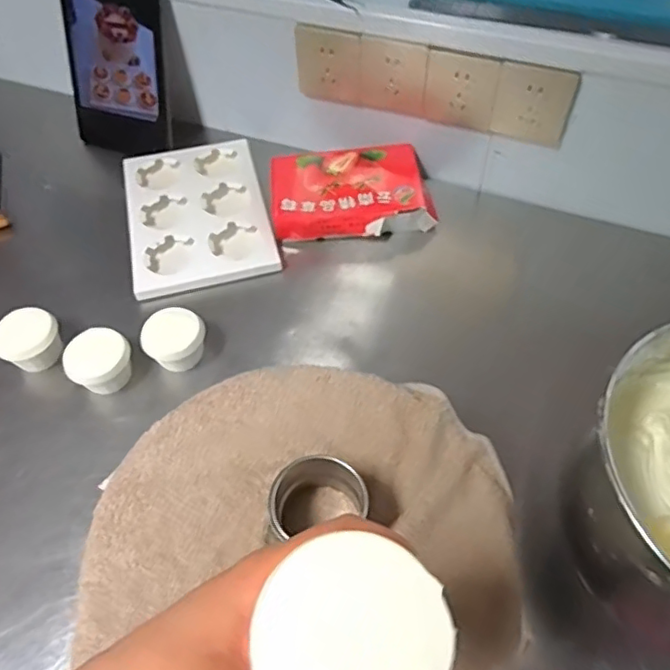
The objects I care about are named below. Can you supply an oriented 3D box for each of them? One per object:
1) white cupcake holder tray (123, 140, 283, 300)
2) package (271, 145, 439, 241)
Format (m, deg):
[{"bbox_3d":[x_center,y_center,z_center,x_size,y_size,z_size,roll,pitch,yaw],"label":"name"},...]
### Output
[{"bbox_3d":[-0.184,-0.166,0.799,0.181,0.031,0.253,-13,55,-7],"label":"white cupcake holder tray"},{"bbox_3d":[0.025,-0.185,0.783,0.211,0.044,0.141,-4,54,0],"label":"package"}]

